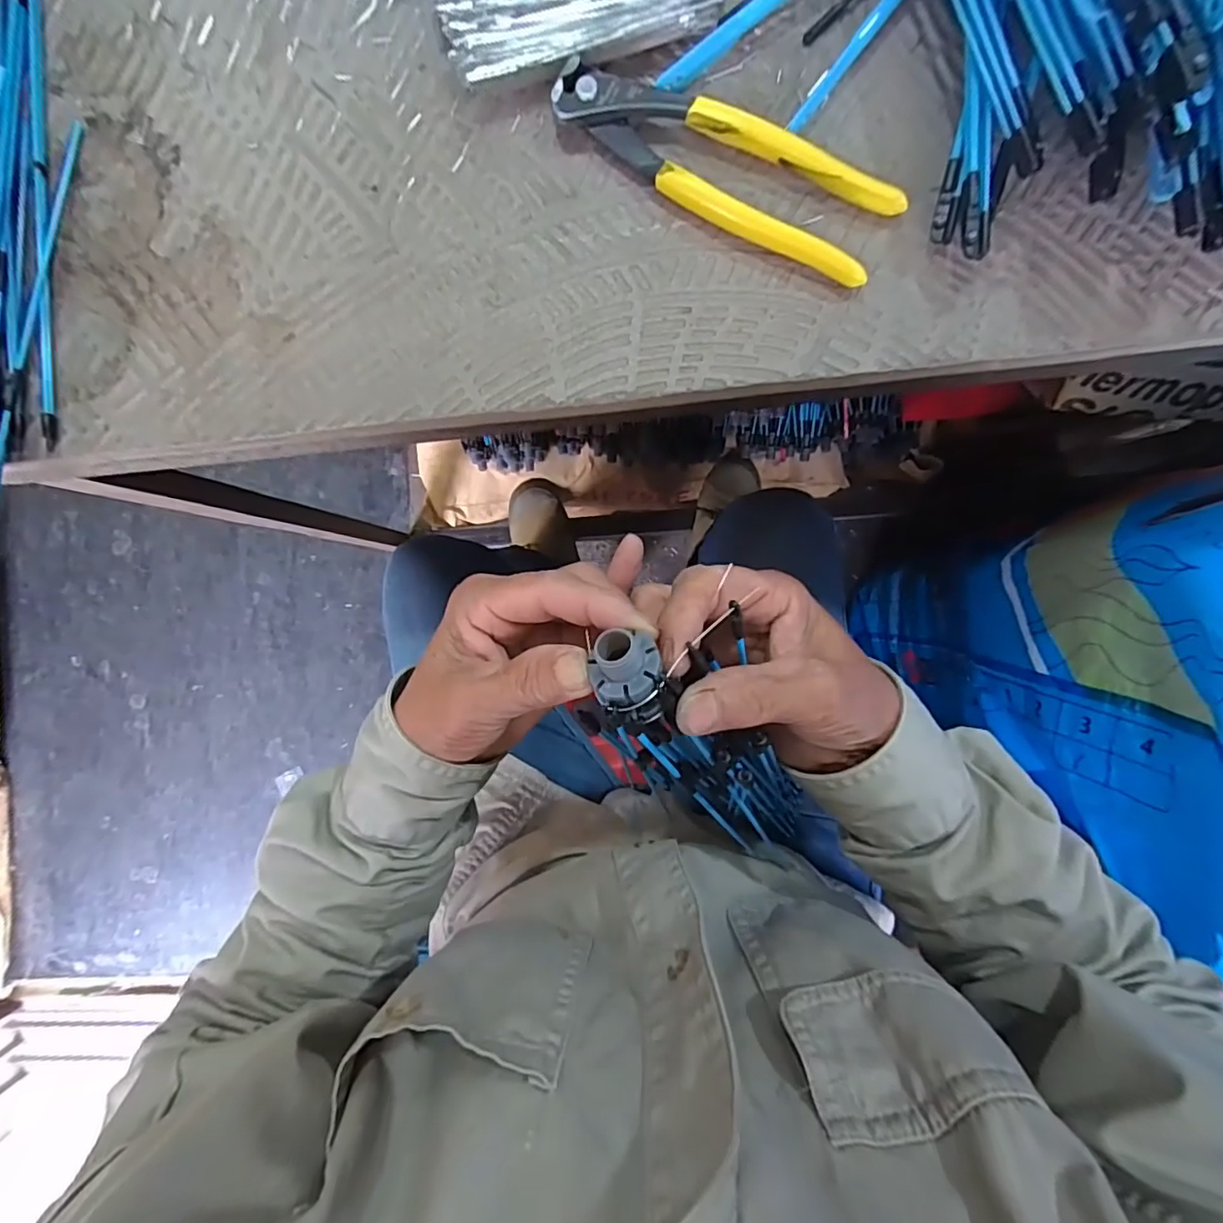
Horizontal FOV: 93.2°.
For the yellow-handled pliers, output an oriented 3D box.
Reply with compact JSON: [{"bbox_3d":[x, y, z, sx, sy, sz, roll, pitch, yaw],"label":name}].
[{"bbox_3d":[0.049,-0.205,0.267,0.164,0.014,0.043,28,94,4],"label":"yellow-handled pliers"}]

